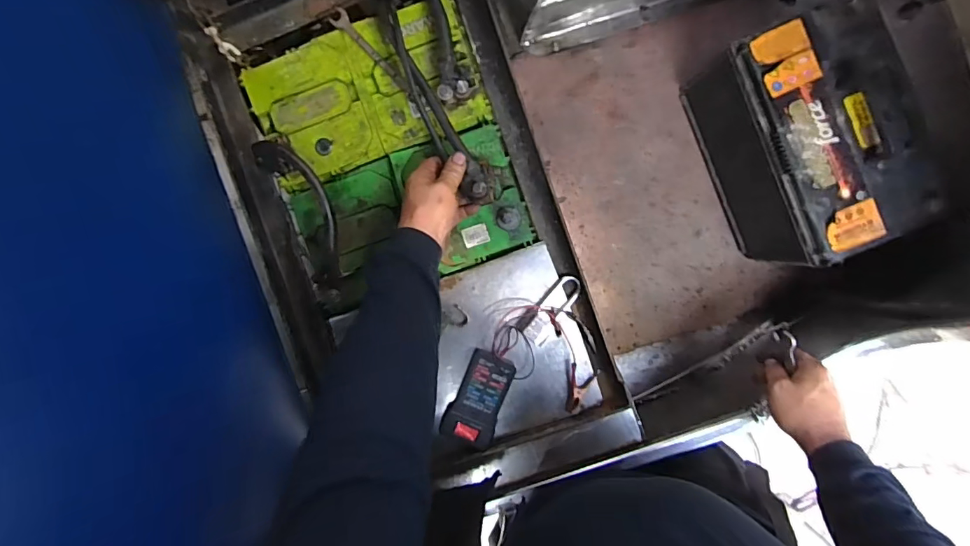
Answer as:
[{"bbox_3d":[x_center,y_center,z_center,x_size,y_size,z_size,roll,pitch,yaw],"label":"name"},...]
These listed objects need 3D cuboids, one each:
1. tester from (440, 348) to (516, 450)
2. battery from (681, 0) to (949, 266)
[{"bbox_3d":[-0.008,0.167,0.627,0.068,0.026,0.123,20,94,4],"label":"tester"},{"bbox_3d":[0.448,-0.180,0.667,0.184,0.213,0.299,-23,90,6],"label":"battery"}]

